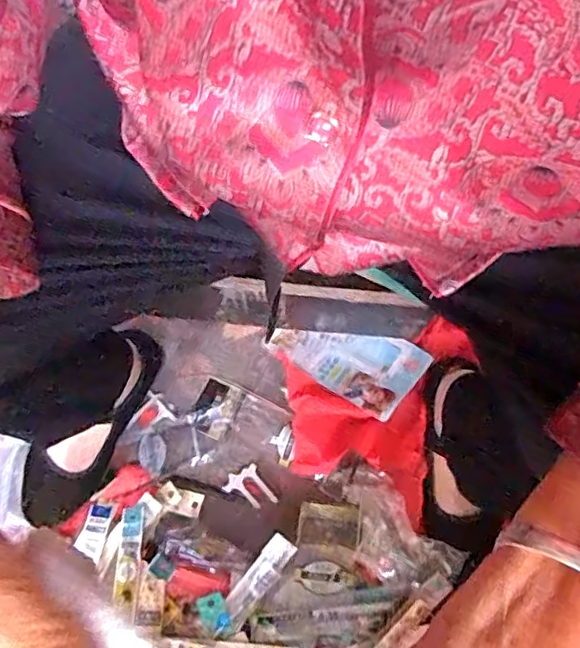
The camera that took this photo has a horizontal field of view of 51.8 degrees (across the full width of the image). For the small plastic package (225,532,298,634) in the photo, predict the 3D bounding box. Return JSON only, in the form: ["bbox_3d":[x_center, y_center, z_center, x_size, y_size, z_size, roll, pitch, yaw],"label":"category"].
[{"bbox_3d":[-0.033,0.253,0.587,0.028,0.020,0.098,38,77,9],"label":"small plastic package"}]

